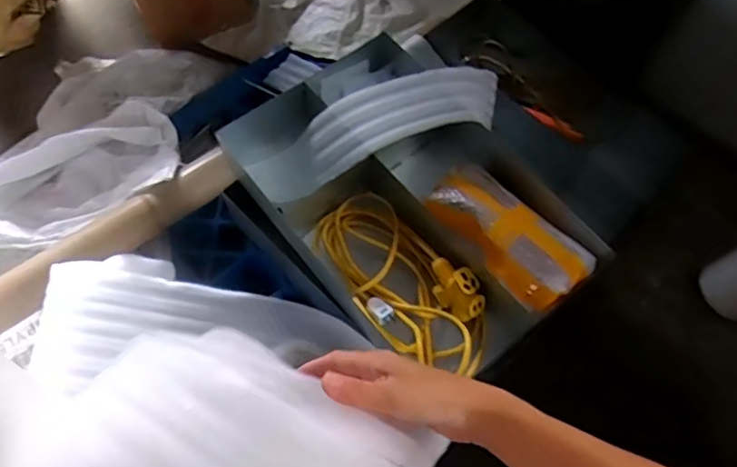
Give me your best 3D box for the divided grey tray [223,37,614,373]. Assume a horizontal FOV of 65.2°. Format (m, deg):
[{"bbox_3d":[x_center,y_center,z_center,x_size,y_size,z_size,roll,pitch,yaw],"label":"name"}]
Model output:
[{"bbox_3d":[0.076,-0.066,1.024,0.427,0.146,0.607,-35,71,-18],"label":"divided grey tray"}]

